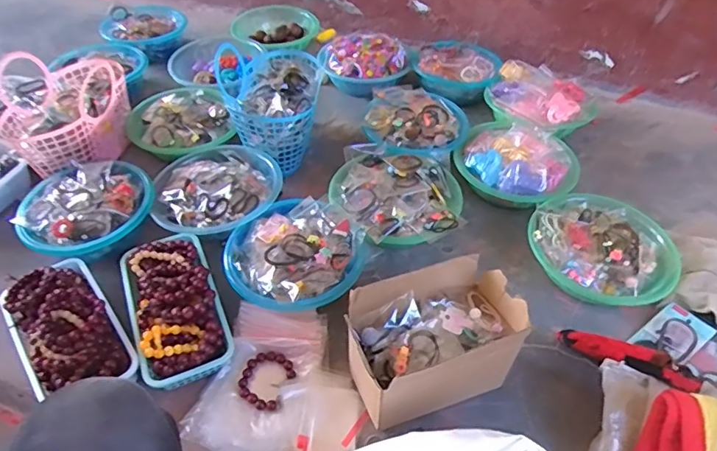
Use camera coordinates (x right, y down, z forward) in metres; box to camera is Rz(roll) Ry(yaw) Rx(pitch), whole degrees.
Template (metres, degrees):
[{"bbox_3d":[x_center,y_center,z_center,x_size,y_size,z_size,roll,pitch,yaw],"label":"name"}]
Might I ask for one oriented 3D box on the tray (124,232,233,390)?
[{"bbox_3d":[-0.288,0.109,0.776,0.131,0.067,0.253,-17,49,-17],"label":"tray"}]

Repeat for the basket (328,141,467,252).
[{"bbox_3d":[0.066,-0.053,0.936,0.232,0.085,0.231,-4,47,-5],"label":"basket"}]

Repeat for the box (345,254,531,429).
[{"bbox_3d":[0.100,0.161,0.685,0.204,0.173,0.122,-14,48,-15],"label":"box"}]

